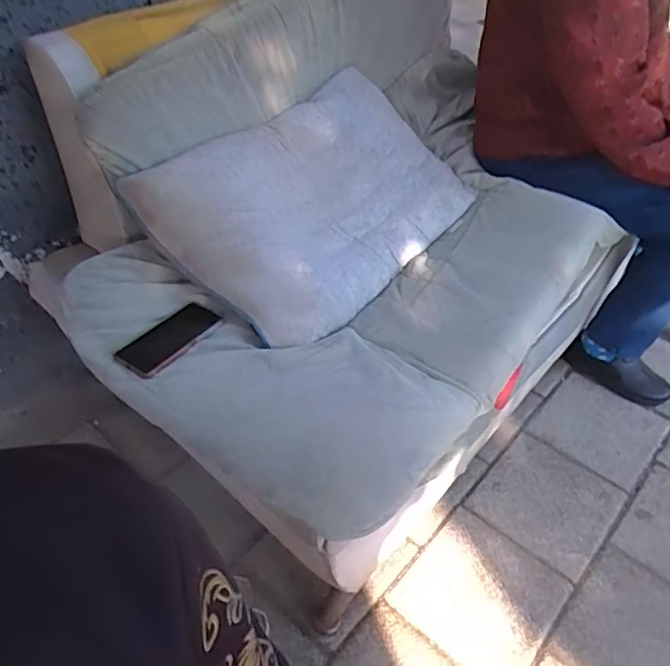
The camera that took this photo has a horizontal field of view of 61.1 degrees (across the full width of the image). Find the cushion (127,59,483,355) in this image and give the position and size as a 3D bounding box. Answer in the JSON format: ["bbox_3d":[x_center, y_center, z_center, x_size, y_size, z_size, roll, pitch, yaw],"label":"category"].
[{"bbox_3d":[-0.030,-0.255,1.090,0.410,0.109,0.602,46,54,5],"label":"cushion"}]

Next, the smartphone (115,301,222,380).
[{"bbox_3d":[-0.250,0.007,0.875,0.081,0.014,0.164,24,47,24],"label":"smartphone"}]

